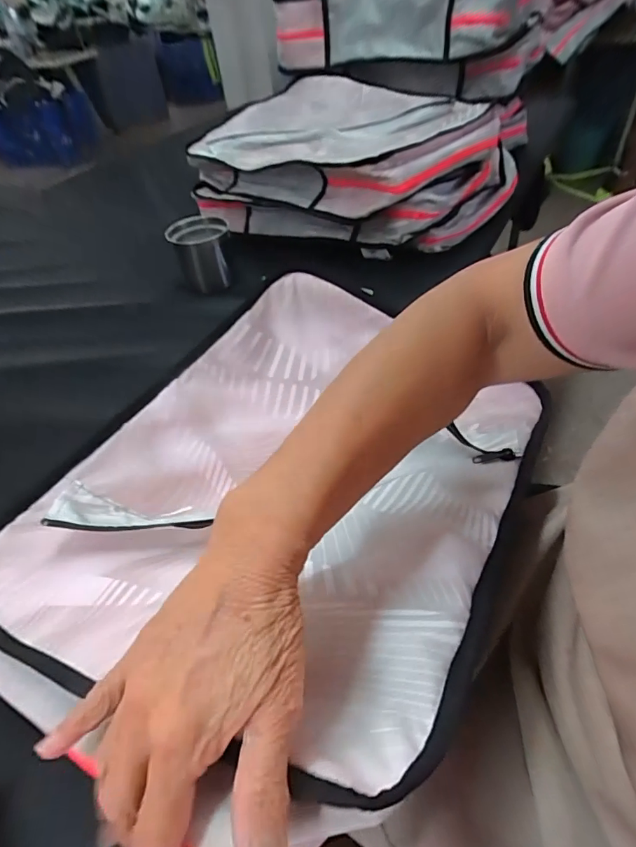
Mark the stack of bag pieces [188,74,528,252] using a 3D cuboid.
[{"bbox_3d":[0.062,-0.515,0.909,0.527,0.162,0.446,30,55,32],"label":"stack of bag pieces"}]

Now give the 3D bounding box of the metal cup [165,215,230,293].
[{"bbox_3d":[-0.195,-0.293,0.795,0.100,0.095,0.102,-4,44,4],"label":"metal cup"}]

